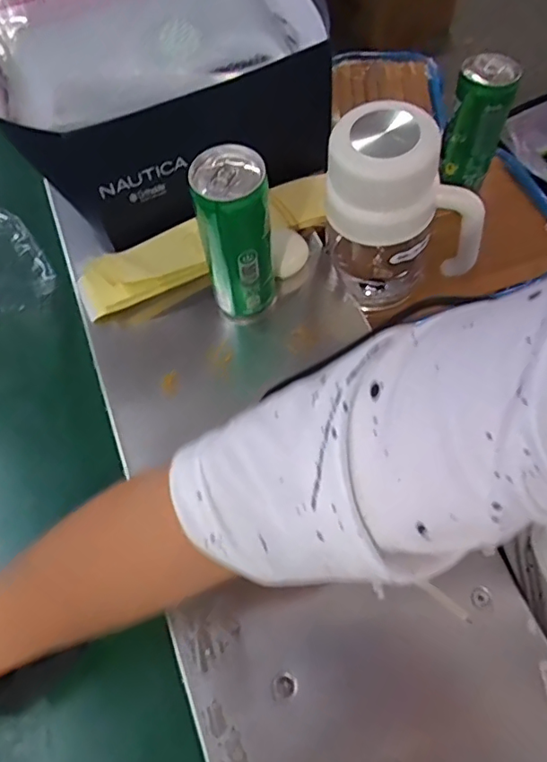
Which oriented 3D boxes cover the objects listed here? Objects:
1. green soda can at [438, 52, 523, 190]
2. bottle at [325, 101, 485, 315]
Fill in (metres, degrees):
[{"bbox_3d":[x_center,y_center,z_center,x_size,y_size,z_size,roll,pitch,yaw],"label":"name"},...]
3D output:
[{"bbox_3d":[0.207,-0.261,0.563,0.057,0.123,0.059,-1,62,2],"label":"green soda can"},{"bbox_3d":[0.117,-0.139,0.502,0.140,0.191,0.078,20,65,13],"label":"bottle"}]

